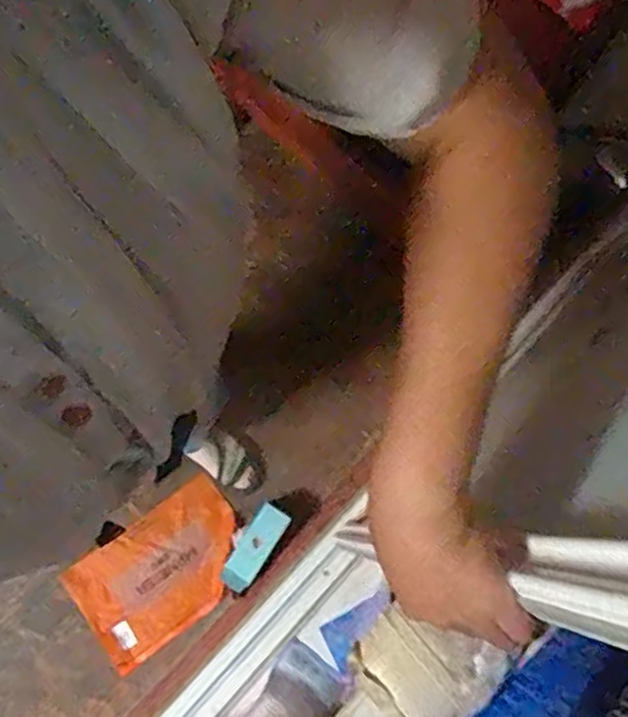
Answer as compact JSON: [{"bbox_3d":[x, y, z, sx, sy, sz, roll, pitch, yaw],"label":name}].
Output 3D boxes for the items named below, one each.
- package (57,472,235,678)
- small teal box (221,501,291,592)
[{"bbox_3d":[-0.302,0.425,1.246,0.349,0.019,0.226,-37,76,-3],"label":"package"},{"bbox_3d":[-0.118,0.371,1.223,0.066,0.037,0.172,34,75,3],"label":"small teal box"}]

